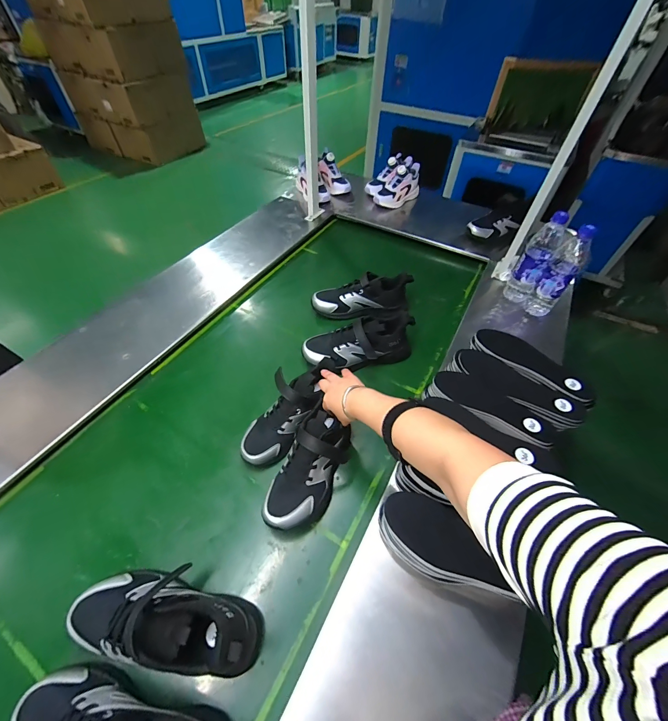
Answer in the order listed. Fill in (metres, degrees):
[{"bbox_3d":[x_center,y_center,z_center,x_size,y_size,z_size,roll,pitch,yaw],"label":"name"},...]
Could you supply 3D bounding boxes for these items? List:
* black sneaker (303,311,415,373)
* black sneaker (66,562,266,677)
[{"bbox_3d":[0.057,-0.033,0.688,0.244,0.116,0.079,3,53,1],"label":"black sneaker"},{"bbox_3d":[-0.219,0.334,0.404,0.244,0.116,0.079,7,53,4],"label":"black sneaker"}]

